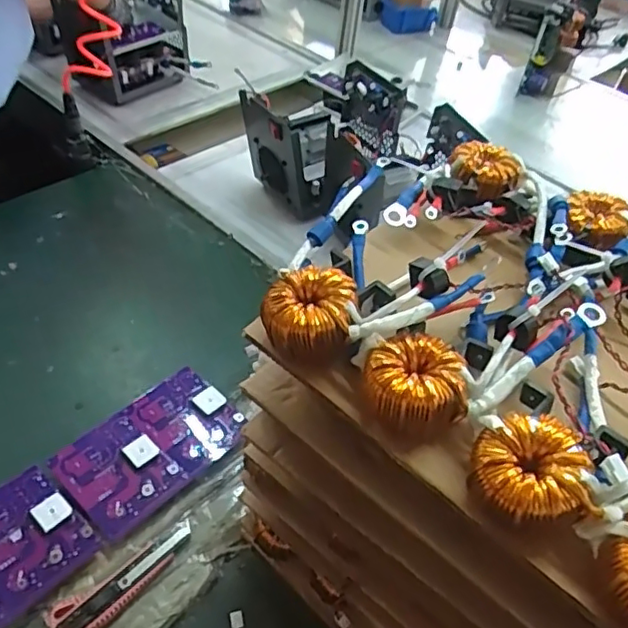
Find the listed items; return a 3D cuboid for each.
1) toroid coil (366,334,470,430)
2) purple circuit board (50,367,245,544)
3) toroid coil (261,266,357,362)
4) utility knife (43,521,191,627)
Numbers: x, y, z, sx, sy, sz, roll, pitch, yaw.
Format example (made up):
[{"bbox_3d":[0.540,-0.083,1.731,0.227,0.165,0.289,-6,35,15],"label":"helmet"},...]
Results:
[{"bbox_3d":[0.059,0.041,0.359,0.056,0.031,0.055,4,46,-4],"label":"toroid coil"},{"bbox_3d":[-0.184,0.150,0.688,0.197,0.018,0.124,-34,63,-32],"label":"purple circuit board"},{"bbox_3d":[-0.004,-0.001,0.387,0.056,0.032,0.055,4,46,-4],"label":"toroid coil"},{"bbox_3d":[-0.186,0.267,0.599,0.152,0.021,0.041,-27,54,-28],"label":"utility knife"}]

